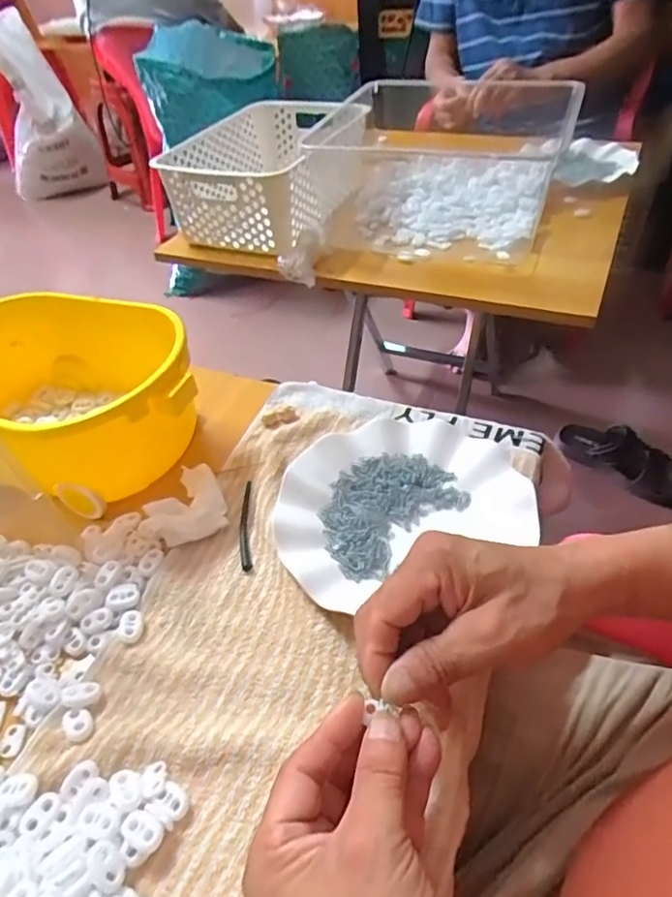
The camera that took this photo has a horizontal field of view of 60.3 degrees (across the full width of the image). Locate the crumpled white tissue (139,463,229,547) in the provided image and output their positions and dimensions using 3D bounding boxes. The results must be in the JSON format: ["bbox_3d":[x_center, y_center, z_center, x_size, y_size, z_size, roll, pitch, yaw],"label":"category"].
[{"bbox_3d":[-0.111,0.043,0.451,0.060,0.020,0.070,17,46,20],"label":"crumpled white tissue"}]

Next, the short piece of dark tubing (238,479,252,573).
[{"bbox_3d":[-0.070,0.058,0.448,0.009,0.004,0.085,-8,43,-1],"label":"short piece of dark tubing"}]

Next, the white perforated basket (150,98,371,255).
[{"bbox_3d":[-0.095,-0.401,0.830,0.208,0.096,0.302,15,46,18],"label":"white perforated basket"}]

